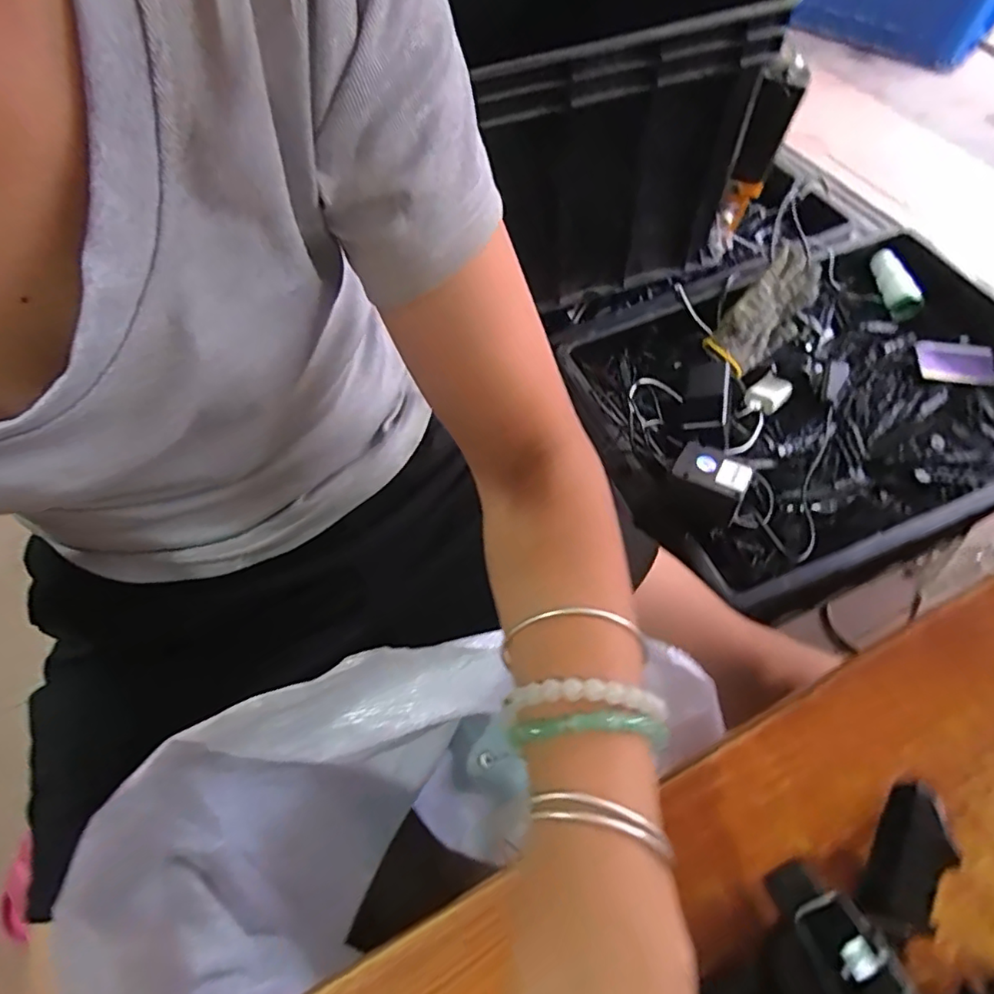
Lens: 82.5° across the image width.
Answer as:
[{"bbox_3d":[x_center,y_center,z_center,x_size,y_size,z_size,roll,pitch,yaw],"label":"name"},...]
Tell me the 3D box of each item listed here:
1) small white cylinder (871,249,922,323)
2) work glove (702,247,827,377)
[{"bbox_3d":[0.580,-0.313,0.826,0.037,0.027,0.110,-7,60,0],"label":"small white cylinder"},{"bbox_3d":[0.370,-0.256,0.764,0.075,0.072,0.197,39,70,22],"label":"work glove"}]

